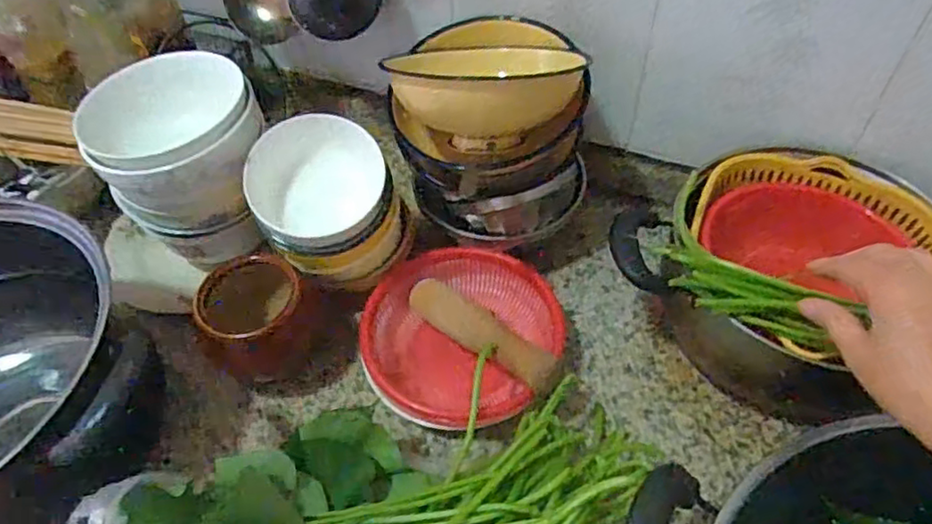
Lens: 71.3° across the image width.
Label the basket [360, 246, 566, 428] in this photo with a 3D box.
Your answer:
[{"bbox_3d":[-0.002,0.070,0.600,0.172,0.061,0.179,-2,52,2],"label":"basket"}]

